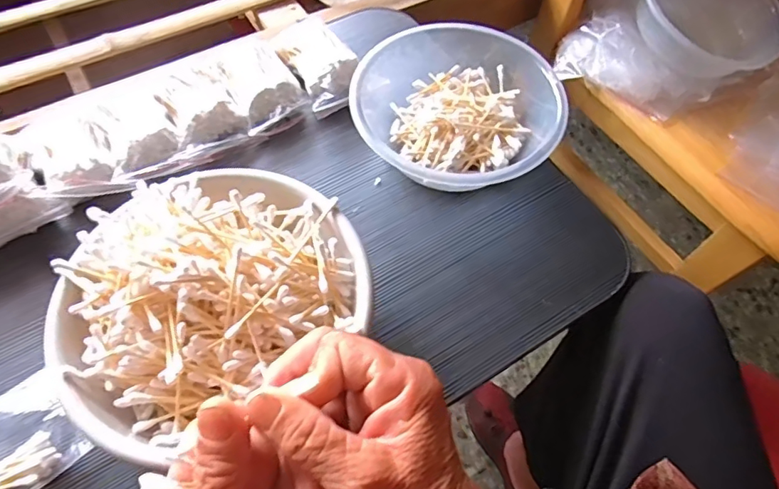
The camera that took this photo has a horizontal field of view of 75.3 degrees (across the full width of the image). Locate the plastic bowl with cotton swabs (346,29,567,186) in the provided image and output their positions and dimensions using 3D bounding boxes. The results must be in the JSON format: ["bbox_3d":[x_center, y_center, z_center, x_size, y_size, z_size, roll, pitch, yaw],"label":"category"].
[{"bbox_3d":[0.054,-0.107,0.428,0.165,0.067,0.151,1,62,-1],"label":"plastic bowl with cotton swabs"}]

